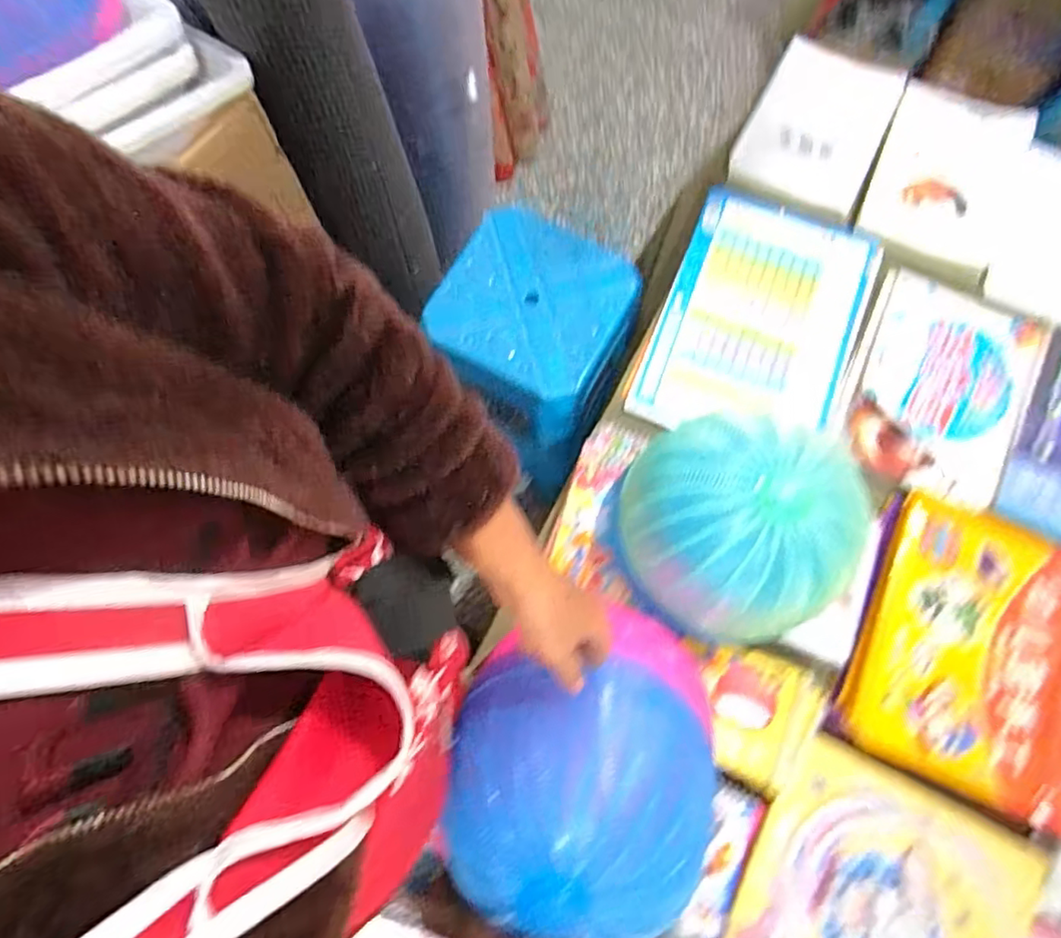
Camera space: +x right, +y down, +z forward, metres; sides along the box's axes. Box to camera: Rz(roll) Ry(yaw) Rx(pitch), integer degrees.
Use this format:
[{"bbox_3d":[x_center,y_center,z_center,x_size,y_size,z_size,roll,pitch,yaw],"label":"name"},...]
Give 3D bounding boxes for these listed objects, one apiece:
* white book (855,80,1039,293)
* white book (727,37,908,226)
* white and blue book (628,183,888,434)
[{"bbox_3d":[0.601,-0.430,0.863,0.185,0.023,0.298,24,74,6],"label":"white book"},{"bbox_3d":[0.430,-0.514,0.899,0.185,0.040,0.272,25,76,5],"label":"white book"},{"bbox_3d":[0.318,-0.207,0.831,0.254,0.027,0.379,23,76,5],"label":"white and blue book"}]

